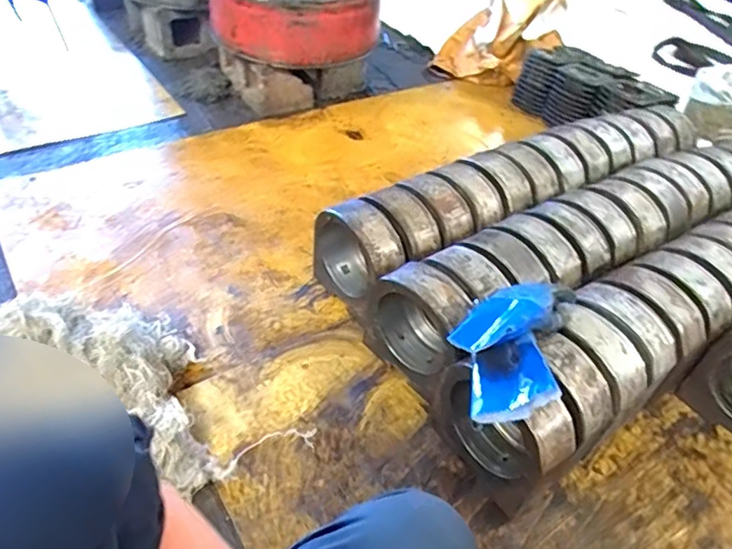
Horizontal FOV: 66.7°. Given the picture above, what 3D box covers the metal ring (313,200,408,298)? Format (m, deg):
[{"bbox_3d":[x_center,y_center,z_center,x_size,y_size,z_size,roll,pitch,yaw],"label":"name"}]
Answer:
[{"bbox_3d":[-0.015,-0.029,1.215,0.097,0.233,0.213,-27,54,-31],"label":"metal ring"}]

